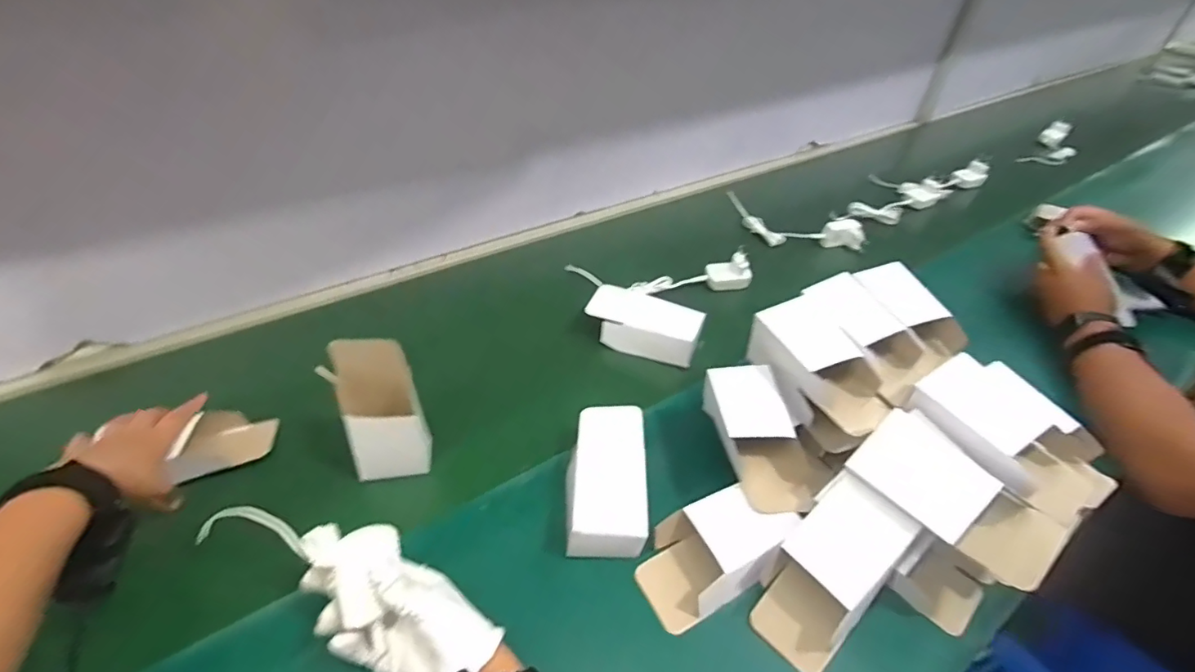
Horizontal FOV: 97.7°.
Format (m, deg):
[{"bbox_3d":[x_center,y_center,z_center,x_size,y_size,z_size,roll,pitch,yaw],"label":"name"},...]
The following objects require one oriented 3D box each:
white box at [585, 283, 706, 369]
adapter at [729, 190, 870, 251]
[{"bbox_3d":[0.061,-0.018,0.683,0.144,0.037,0.083,14,42,13],"label":"white box"},{"bbox_3d":[0.336,-0.192,0.907,0.246,0.030,0.098,22,44,20],"label":"adapter"}]

